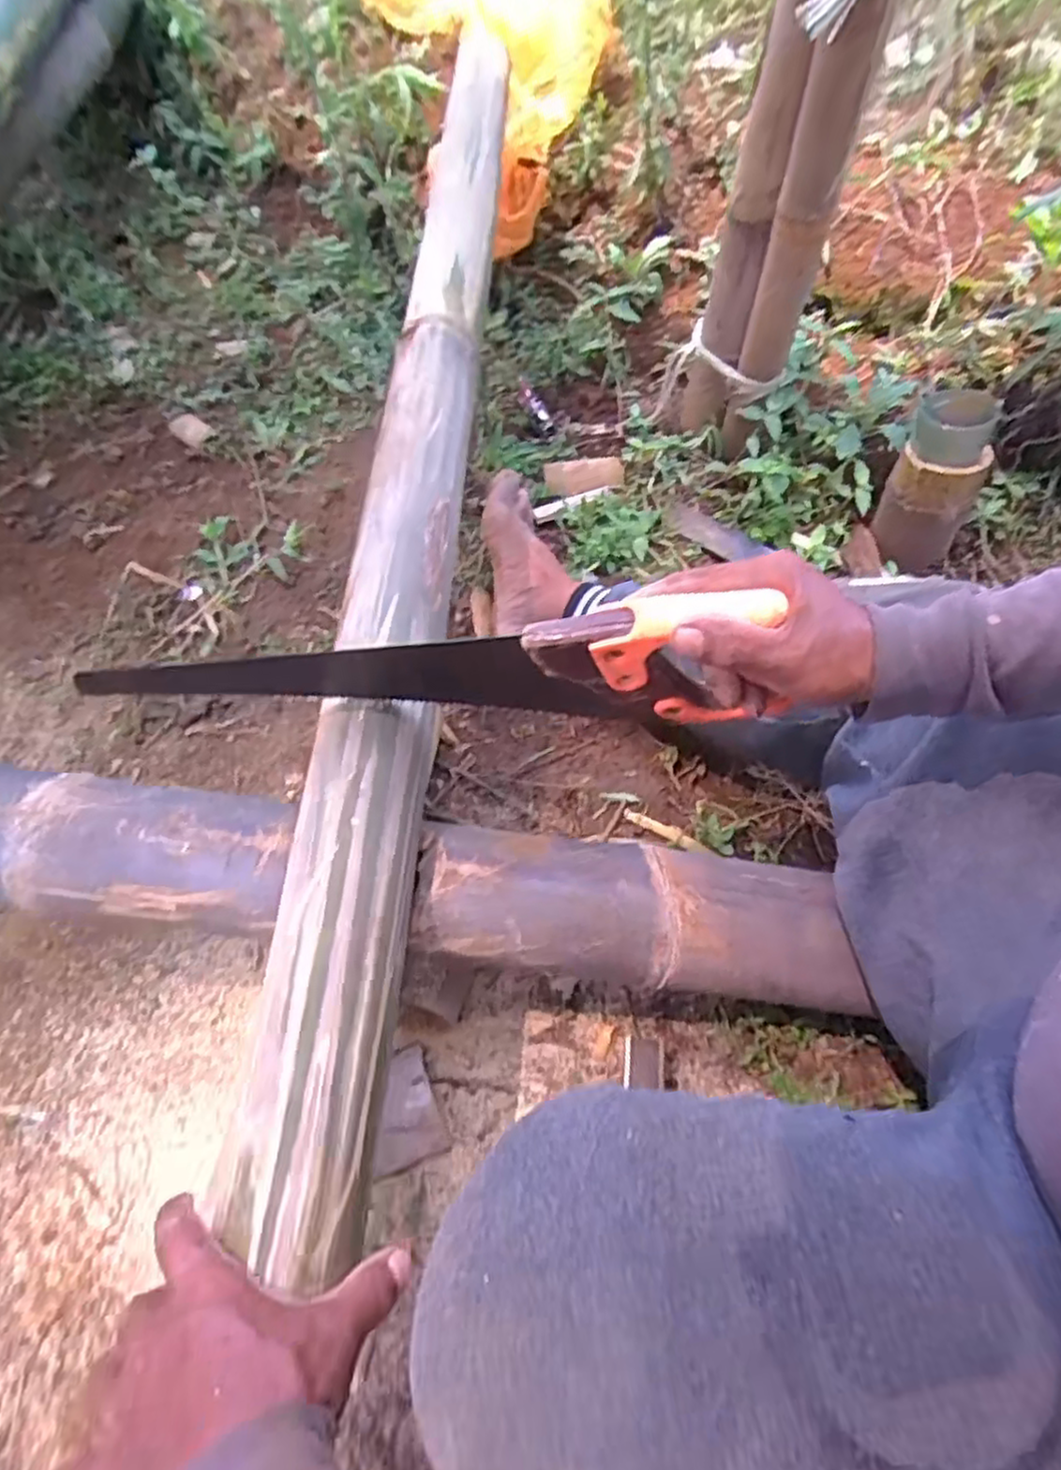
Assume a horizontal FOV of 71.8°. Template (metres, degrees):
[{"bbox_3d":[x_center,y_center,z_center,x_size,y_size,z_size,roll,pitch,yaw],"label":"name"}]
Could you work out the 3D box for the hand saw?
[{"bbox_3d":[-0.073,-0.027,0.464,0.417,0.106,0.028,-3,57,11],"label":"hand saw"}]

